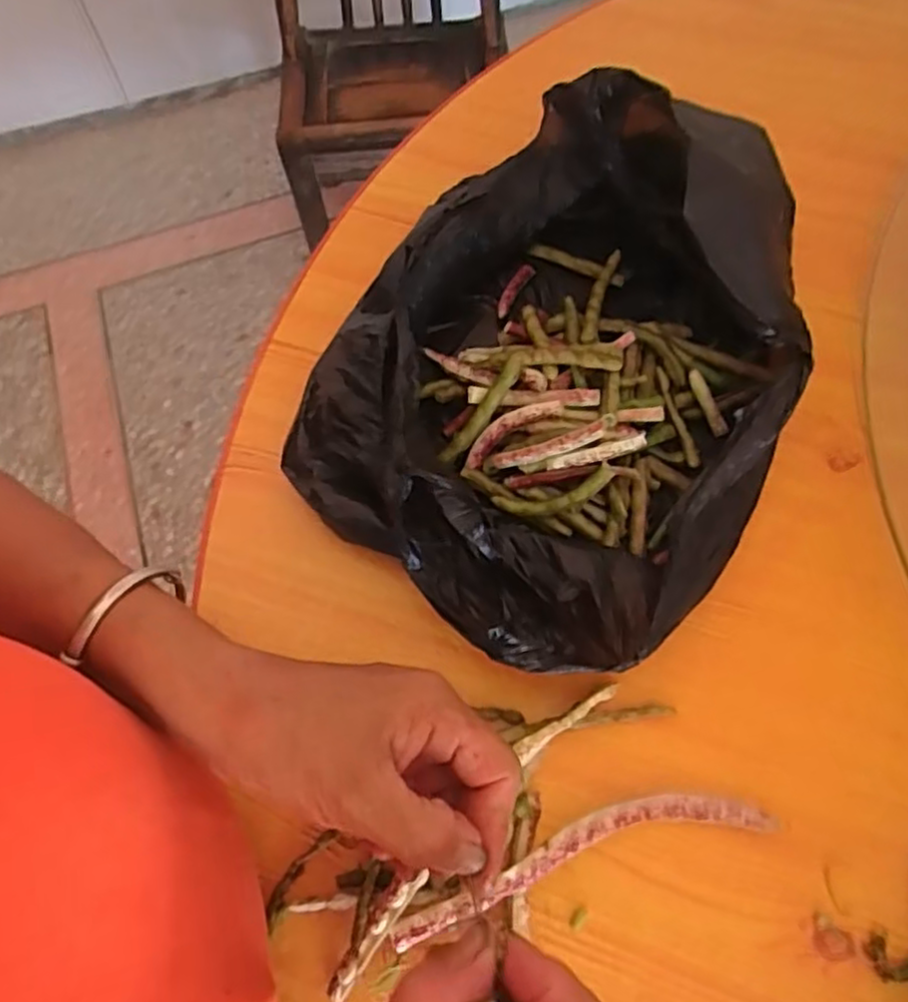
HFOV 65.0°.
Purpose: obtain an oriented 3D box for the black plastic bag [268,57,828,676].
[{"bbox_3d":[0.071,-0.080,0.379,0.235,0.089,0.309,37,72,16],"label":"black plastic bag"}]

